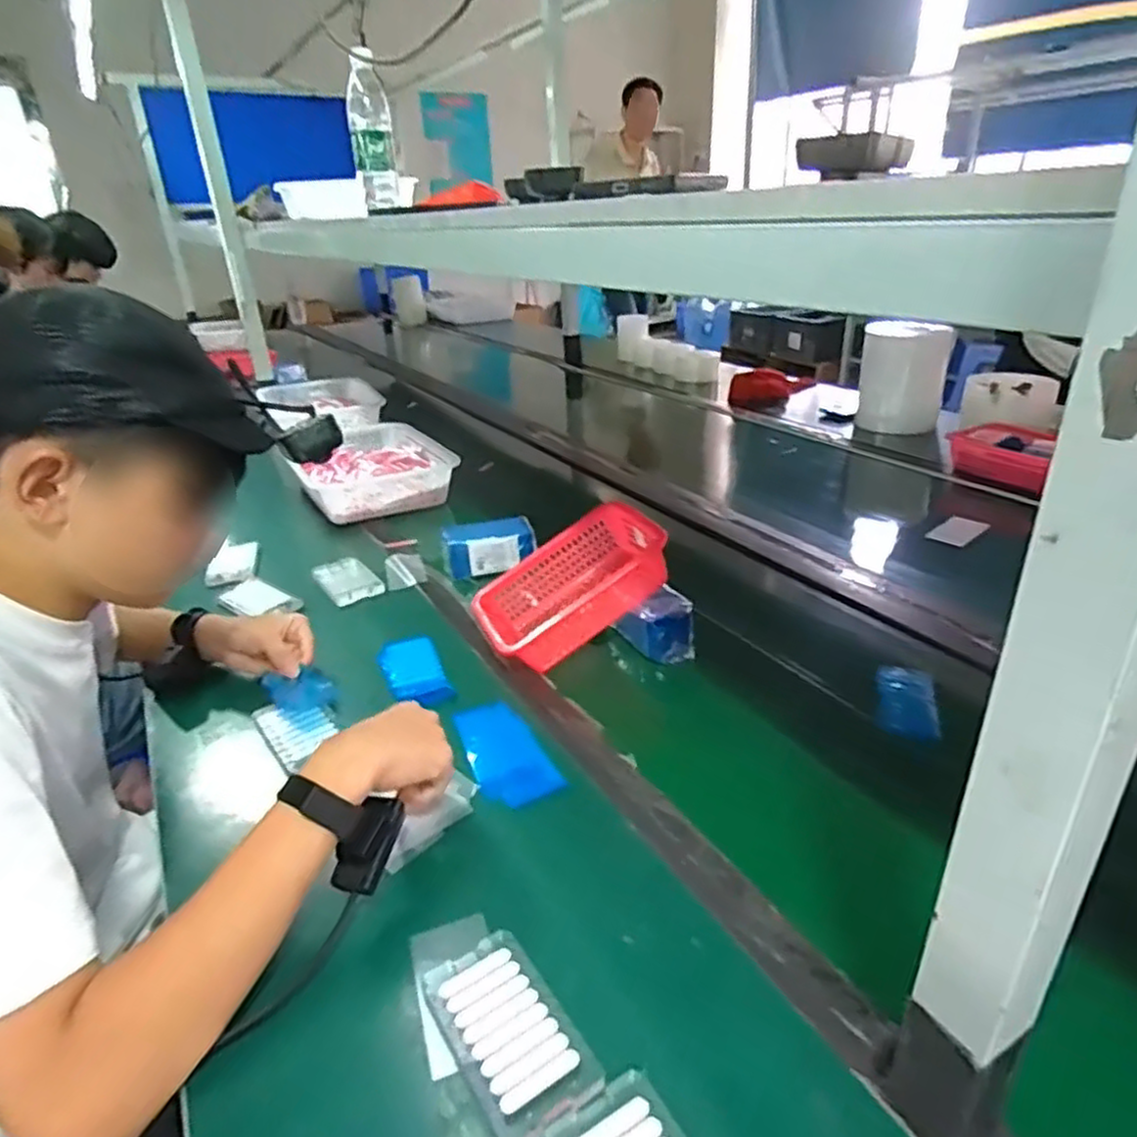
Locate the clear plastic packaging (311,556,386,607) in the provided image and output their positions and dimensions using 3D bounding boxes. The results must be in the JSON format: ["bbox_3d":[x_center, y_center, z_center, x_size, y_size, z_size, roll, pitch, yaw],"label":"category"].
[{"bbox_3d":[-0.318,0.013,1.058,0.071,0.017,0.132,-19,30,-29],"label":"clear plastic packaging"}]

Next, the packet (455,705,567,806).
[{"bbox_3d":[-0.063,0.177,0.713,0.069,0.011,0.162,-15,20,-20],"label":"packet"}]

